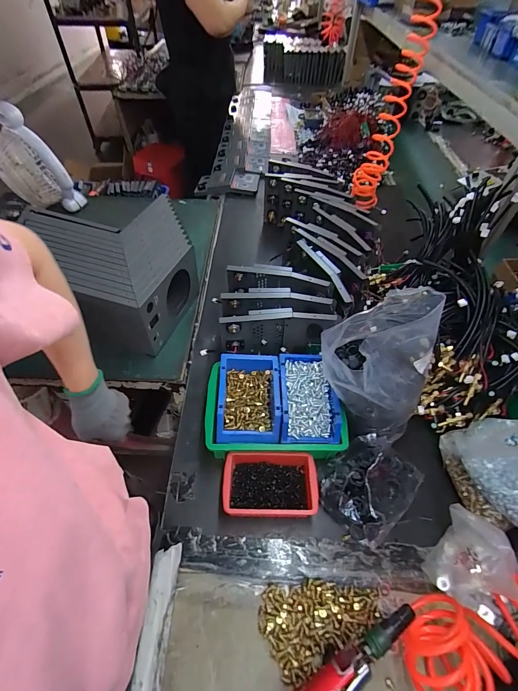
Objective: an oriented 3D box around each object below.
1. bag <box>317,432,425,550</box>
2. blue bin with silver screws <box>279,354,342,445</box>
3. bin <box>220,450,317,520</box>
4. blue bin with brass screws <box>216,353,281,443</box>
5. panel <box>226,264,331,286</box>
[{"bbox_3d":[0.189,0.235,0.554,0.136,0.052,0.163,39,61,24],"label":"bag"},{"bbox_3d":[0.088,0.093,0.579,0.104,0.050,0.160,1,52,-1],"label":"blue bin with silver screws"},{"bbox_3d":[0.018,0.240,0.549,0.154,0.055,0.098,0,53,-1],"label":"bin"},{"bbox_3d":[-0.018,0.094,0.573,0.109,0.058,0.151,0,52,-2],"label":"blue bin with brass screws"},{"bbox_3d":[0.041,-0.158,0.695,0.218,0.018,0.030,11,52,7],"label":"panel"}]

